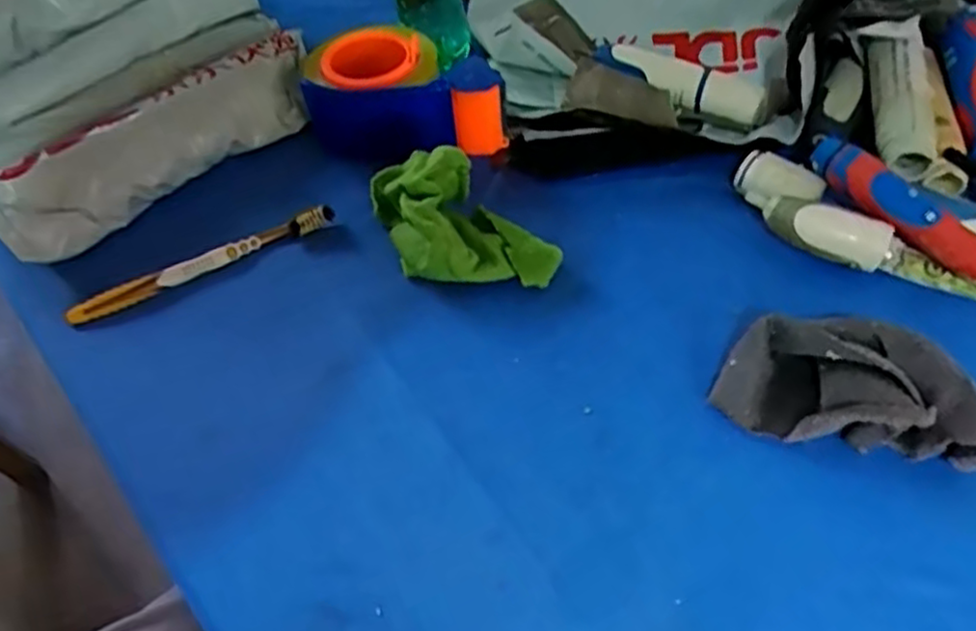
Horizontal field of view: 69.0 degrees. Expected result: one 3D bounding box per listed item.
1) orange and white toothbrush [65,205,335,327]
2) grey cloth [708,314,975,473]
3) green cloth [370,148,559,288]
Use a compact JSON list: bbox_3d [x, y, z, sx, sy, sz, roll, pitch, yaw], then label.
[{"bbox_3d":[-0.197,-0.037,0.493,0.186,0.019,0.015,-25,56,-14],"label":"orange and white toothbrush"},{"bbox_3d":[0.201,0.036,0.396,0.135,0.037,0.074,11,55,12],"label":"grey cloth"},{"bbox_3d":[-0.026,-0.063,0.478,0.078,0.053,0.139,-37,59,-21],"label":"green cloth"}]

